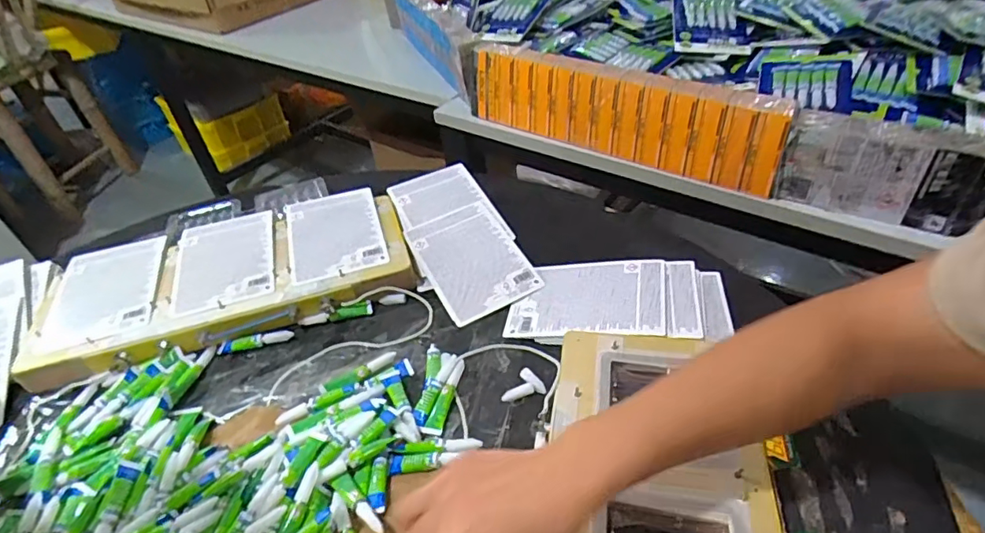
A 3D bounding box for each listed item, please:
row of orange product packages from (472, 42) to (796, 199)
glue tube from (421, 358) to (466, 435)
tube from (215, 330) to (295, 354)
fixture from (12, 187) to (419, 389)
[{"bbox_3d":[0.180,-0.242,0.833,0.512,0.116,0.071,26,51,33],"label":"row of orange product packages"},{"bbox_3d":[-0.047,0.126,0.537,0.019,0.014,0.084,6,43,15],"label":"glue tube"},{"bbox_3d":[-0.266,0.083,0.613,0.082,0.011,0.014,-11,41,-4],"label":"tube"},{"bbox_3d":[-0.320,0.002,0.675,0.416,0.037,0.205,-17,42,-10],"label":"fixture"}]

